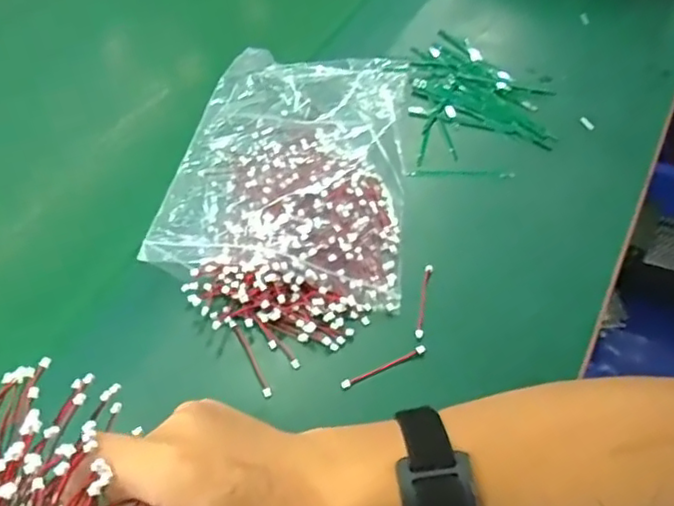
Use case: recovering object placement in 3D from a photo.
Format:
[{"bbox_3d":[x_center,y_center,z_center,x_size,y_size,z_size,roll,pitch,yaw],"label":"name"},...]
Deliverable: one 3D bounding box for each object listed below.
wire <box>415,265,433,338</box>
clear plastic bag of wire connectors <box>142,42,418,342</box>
[{"bbox_3d":[0.059,0.032,0.421,0.005,0.009,0.056,10,55,7],"label":"wire"},{"bbox_3d":[-0.032,-0.063,0.471,0.162,0.030,0.264,5,55,4],"label":"clear plastic bag of wire connectors"}]

